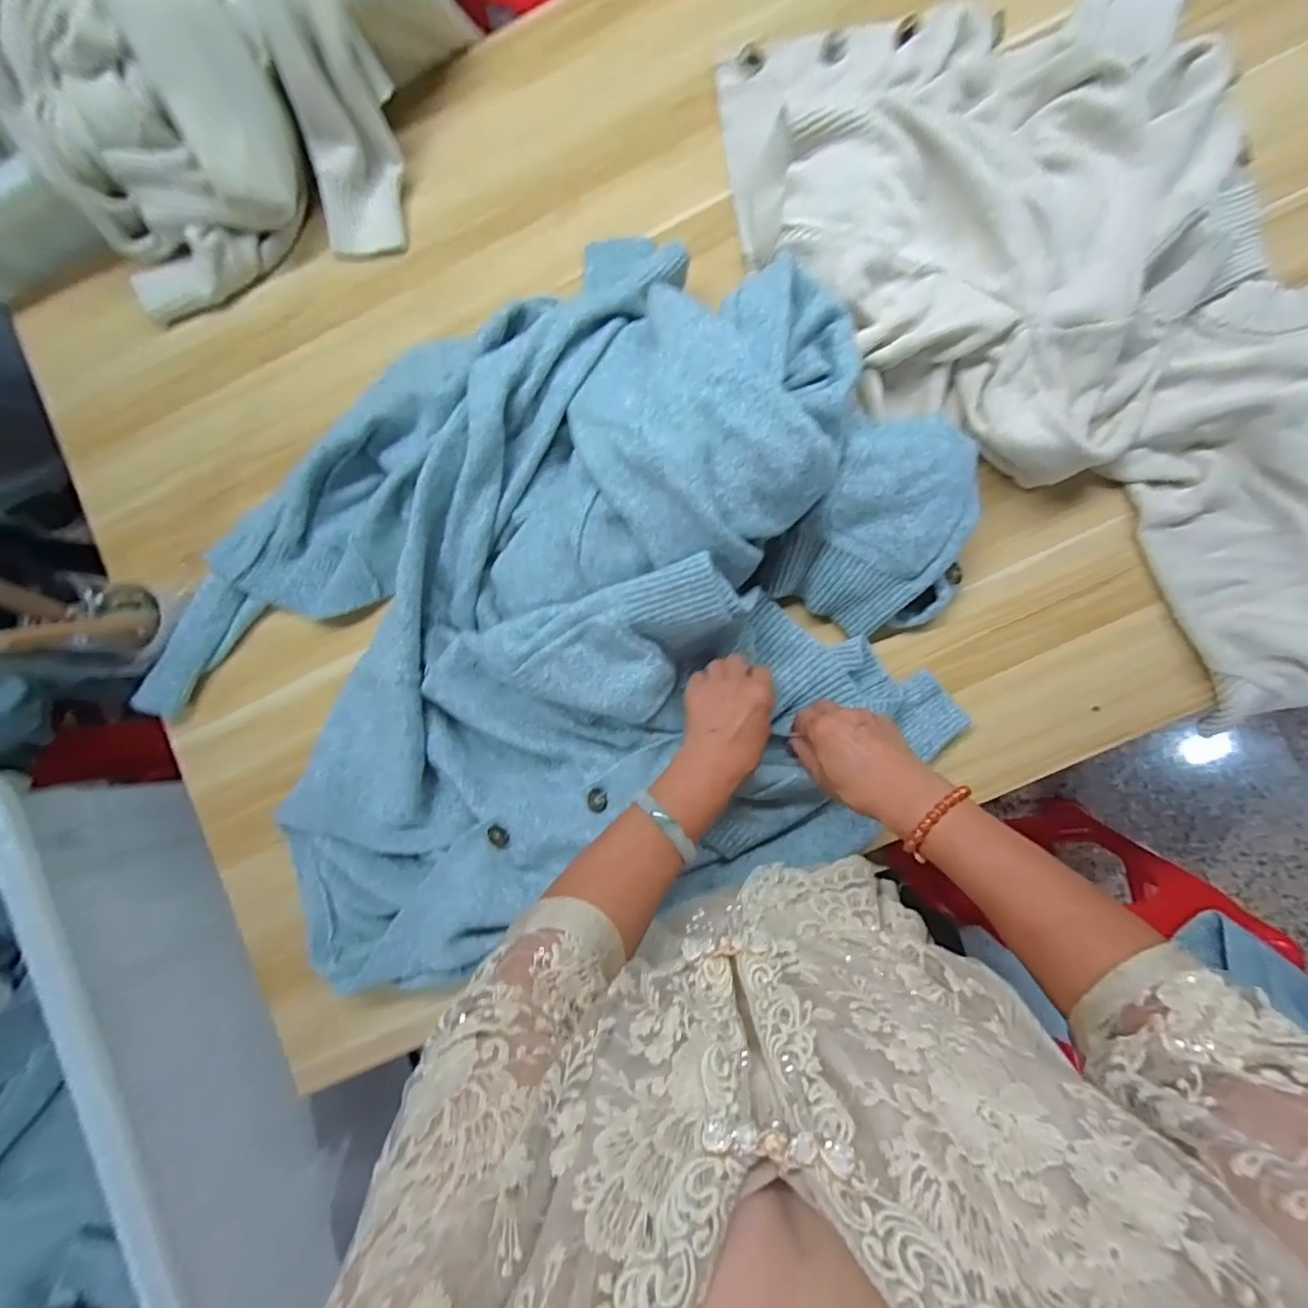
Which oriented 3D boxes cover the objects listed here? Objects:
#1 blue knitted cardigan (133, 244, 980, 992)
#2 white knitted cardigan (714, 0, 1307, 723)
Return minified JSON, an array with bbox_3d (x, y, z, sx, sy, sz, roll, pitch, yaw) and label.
[{"bbox_3d":[-0.105,-0.035,0.515,0.756,0.149,0.565,-18,86,5],"label":"blue knitted cardigan"},{"bbox_3d":[0.427,-0.348,0.529,0.430,0.084,0.854,-37,85,3],"label":"white knitted cardigan"}]

